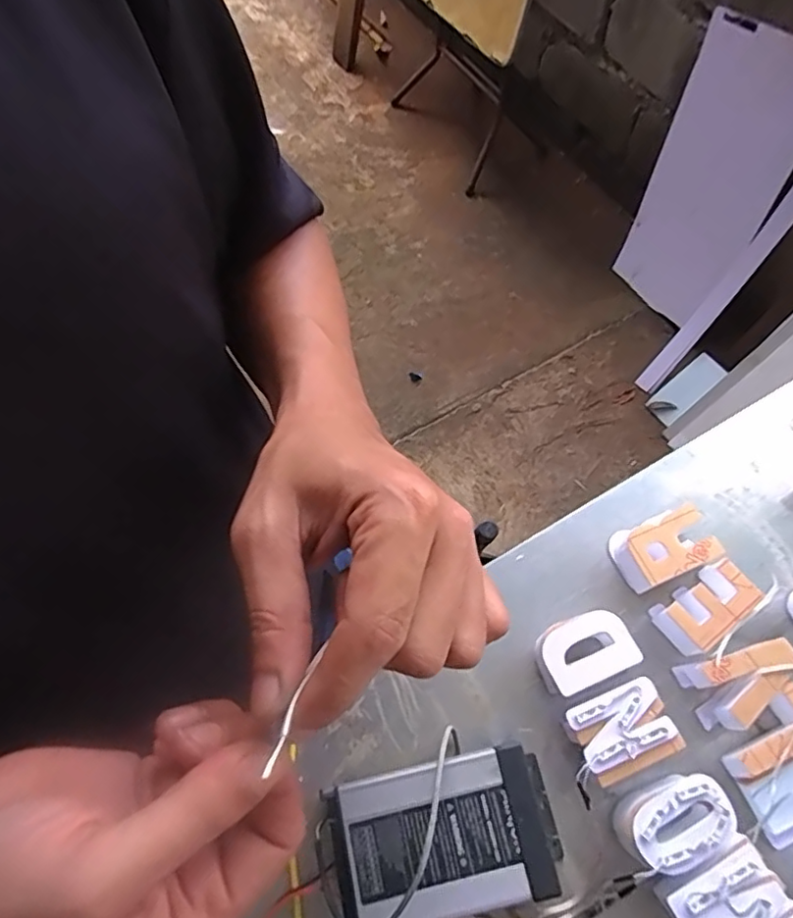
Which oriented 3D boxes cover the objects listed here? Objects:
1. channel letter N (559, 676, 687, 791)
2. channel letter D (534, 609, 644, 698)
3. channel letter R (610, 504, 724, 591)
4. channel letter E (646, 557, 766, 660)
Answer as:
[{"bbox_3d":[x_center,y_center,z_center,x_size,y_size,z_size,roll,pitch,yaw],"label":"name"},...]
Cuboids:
[{"bbox_3d":[0.194,0.240,0.525,0.090,0.045,0.069,-23,67,-6],"label":"channel letter N"},{"bbox_3d":[0.174,0.179,0.558,0.084,0.051,0.062,-23,68,-7],"label":"channel letter D"},{"bbox_3d":[0.263,0.087,0.590,0.087,0.040,0.067,-23,68,-7],"label":"channel letter R"},{"bbox_3d":[0.293,0.138,0.561,0.086,0.041,0.056,-35,70,-11],"label":"channel letter E"}]

